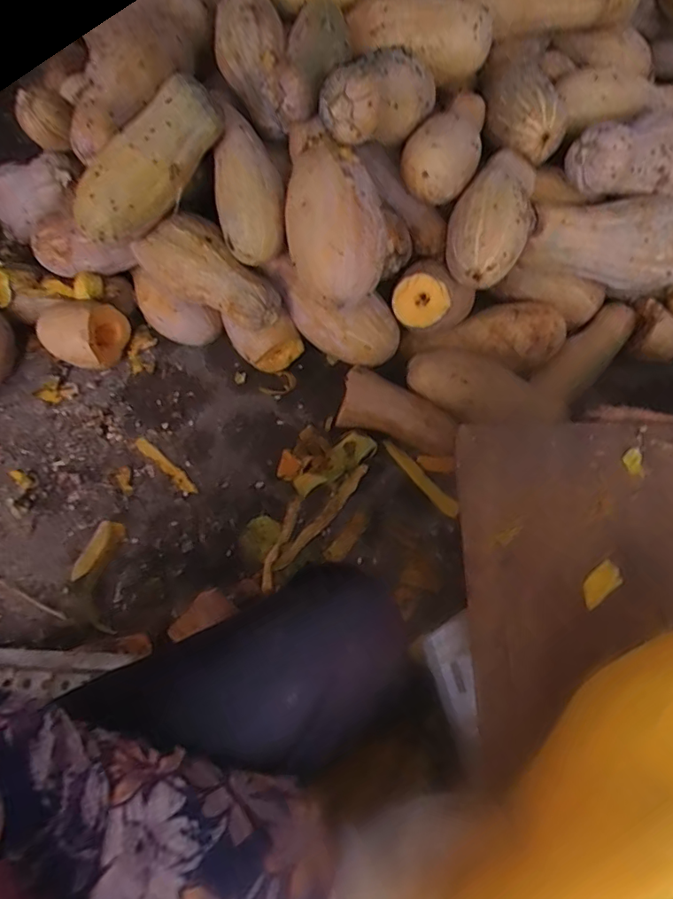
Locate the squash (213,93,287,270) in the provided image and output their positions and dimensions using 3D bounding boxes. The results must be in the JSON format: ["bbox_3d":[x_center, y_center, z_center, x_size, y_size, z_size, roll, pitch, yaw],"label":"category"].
[{"bbox_3d":[-0.140,-0.411,0.835,0.103,0.112,0.207,-8,106,-4],"label":"squash"}]

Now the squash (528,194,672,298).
[{"bbox_3d":[0.489,-0.357,0.919,0.307,0.135,0.121,2,62,0],"label":"squash"}]

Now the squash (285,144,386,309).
[{"bbox_3d":[-0.001,-0.342,0.798,0.147,0.121,0.224,-7,62,-5],"label":"squash"}]

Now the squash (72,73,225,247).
[{"bbox_3d":[-0.297,-0.436,0.810,0.278,0.126,0.110,-44,67,11],"label":"squash"}]

